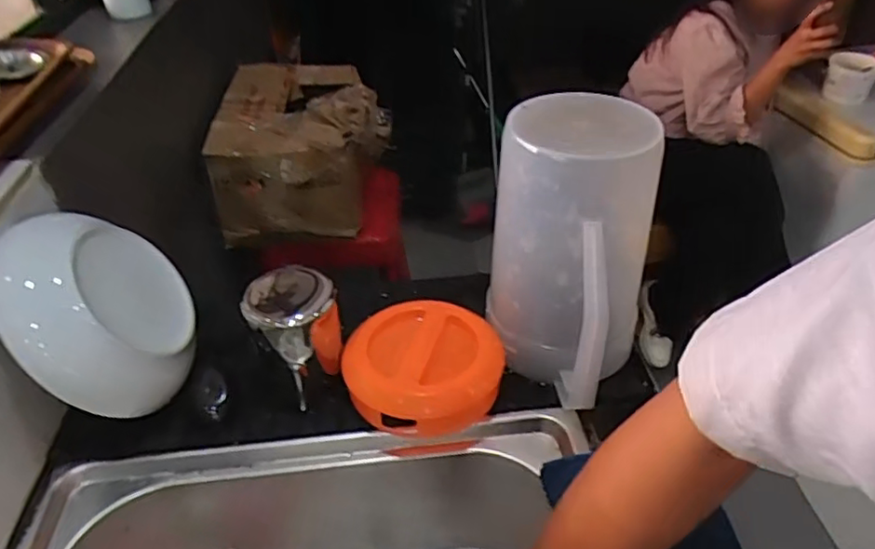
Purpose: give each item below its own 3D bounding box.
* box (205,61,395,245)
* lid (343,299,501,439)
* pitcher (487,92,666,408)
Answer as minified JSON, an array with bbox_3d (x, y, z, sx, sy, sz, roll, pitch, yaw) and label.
[{"bbox_3d":[-0.263,-0.269,1.276,0.313,0.178,0.453,-3,37,-2],"label":"box"},{"bbox_3d":[-0.013,0.088,0.614,0.151,0.046,0.140,3,38,6],"label":"lid"},{"bbox_3d":[0.122,-0.019,0.577,0.141,0.228,0.163,10,39,14],"label":"pitcher"}]

